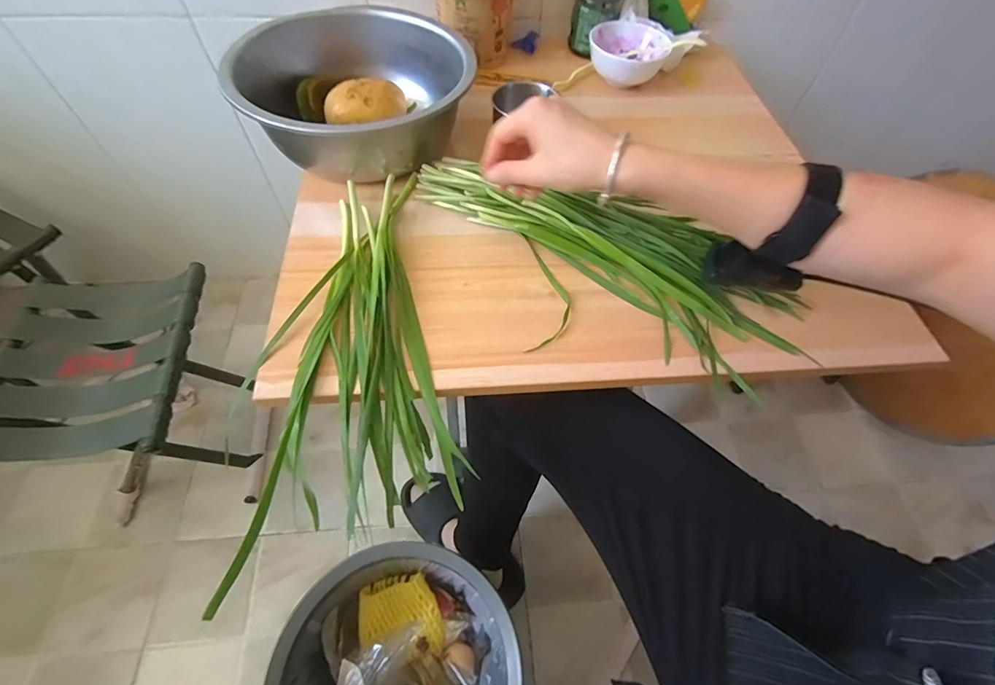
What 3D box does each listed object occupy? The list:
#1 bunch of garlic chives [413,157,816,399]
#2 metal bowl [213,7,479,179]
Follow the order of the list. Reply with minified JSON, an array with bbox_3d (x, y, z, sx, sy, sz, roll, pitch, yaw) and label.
[{"bbox_3d":[0.098,-0.095,0.434,0.388,0.036,0.134,29,61,10],"label":"bunch of garlic chives"},{"bbox_3d":[-0.150,-0.284,0.498,0.228,0.077,0.228,1,58,-2],"label":"metal bowl"}]

